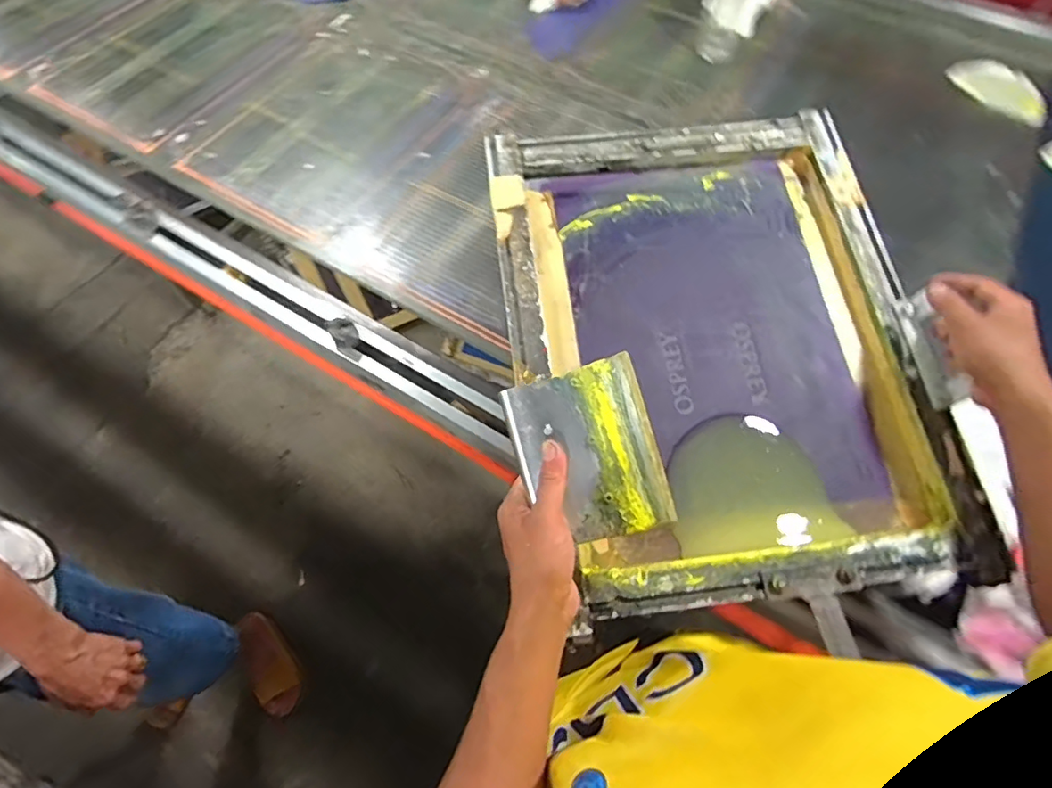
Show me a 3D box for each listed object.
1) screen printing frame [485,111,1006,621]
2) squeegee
[{"bbox_3d":[0.198,-0.065,0.576,0.410,0.048,0.526,-9,73,-1],"label":"screen printing frame"},{"bbox_3d":[0.049,0.048,0.436,0.108,0.007,0.134,-17,86,7],"label":"squeegee"}]

